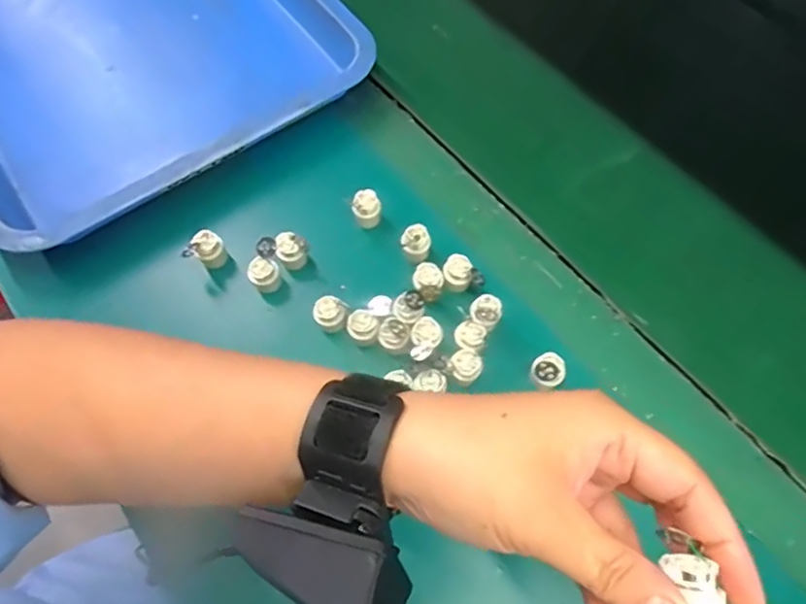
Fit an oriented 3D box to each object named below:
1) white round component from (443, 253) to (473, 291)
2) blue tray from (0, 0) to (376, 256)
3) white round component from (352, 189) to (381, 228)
[{"bbox_3d":[0.040,-0.022,0.411,0.021,0.017,0.022,0,64,-1],"label":"white round component"},{"bbox_3d":[-0.277,-0.270,0.518,0.337,0.048,0.443,-34,69,-16],"label":"blue tray"},{"bbox_3d":[-0.028,-0.073,0.437,0.021,0.026,0.019,4,64,1],"label":"white round component"}]

